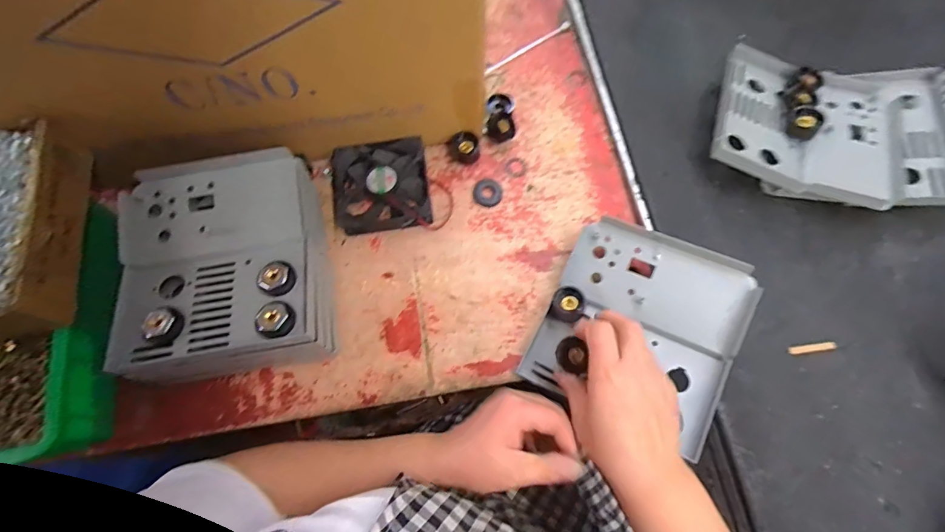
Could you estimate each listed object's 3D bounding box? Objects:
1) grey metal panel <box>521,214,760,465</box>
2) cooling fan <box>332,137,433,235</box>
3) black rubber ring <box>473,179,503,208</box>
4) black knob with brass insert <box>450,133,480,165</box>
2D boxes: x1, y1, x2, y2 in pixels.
[{"bbox_3d":[0.148,0.051,0.407,0.154,0.042,0.168,26,72,12],"label":"grey metal panel"},{"bbox_3d":[-0.096,-0.084,0.472,0.099,0.027,0.089,-6,70,-1],"label":"cooling fan"},{"bbox_3d":[0.016,-0.077,0.477,0.030,0.004,0.031,0,70,1],"label":"black rubber ring"},{"bbox_3d":[-0.008,-0.125,0.485,0.030,0.020,0.024,-11,70,-3],"label":"black knob with brass insert"}]

